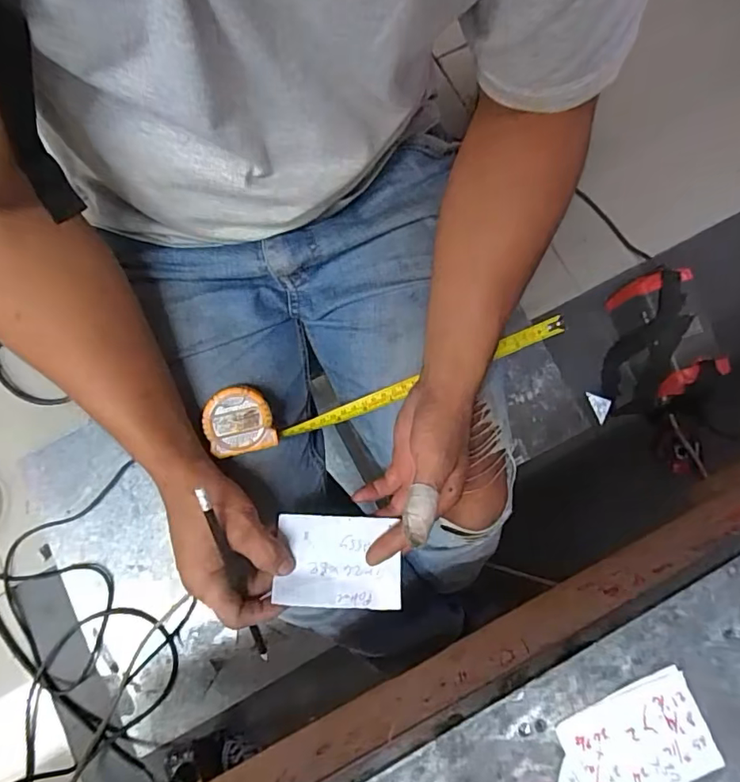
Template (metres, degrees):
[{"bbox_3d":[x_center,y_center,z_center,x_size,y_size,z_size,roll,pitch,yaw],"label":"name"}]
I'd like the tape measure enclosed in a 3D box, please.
[{"bbox_3d":[0.017,-0.013,0.456,0.333,0.047,0.056,-17,81,-3],"label":"tape measure"}]

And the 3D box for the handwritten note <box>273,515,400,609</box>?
[{"bbox_3d":[-0.026,0.142,0.433,0.101,0.010,0.072,4,67,-7],"label":"handwritten note"}]

